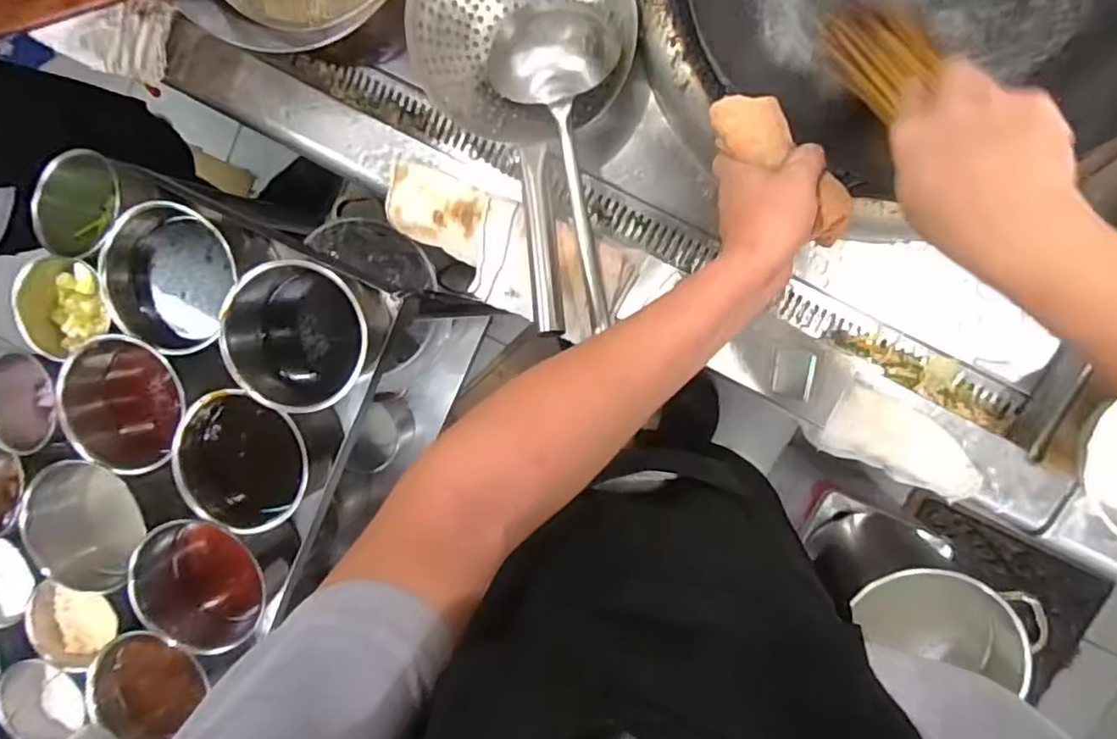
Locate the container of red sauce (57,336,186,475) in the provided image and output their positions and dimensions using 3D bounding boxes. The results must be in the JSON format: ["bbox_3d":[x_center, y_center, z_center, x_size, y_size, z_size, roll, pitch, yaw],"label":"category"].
[{"bbox_3d":[-0.485,0.036,0.772,0.152,0.122,0.152,-4,96,8],"label":"container of red sauce"}]

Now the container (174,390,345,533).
[{"bbox_3d":[-0.344,0.095,0.752,0.156,0.118,0.155,1,97,7],"label":"container"}]

